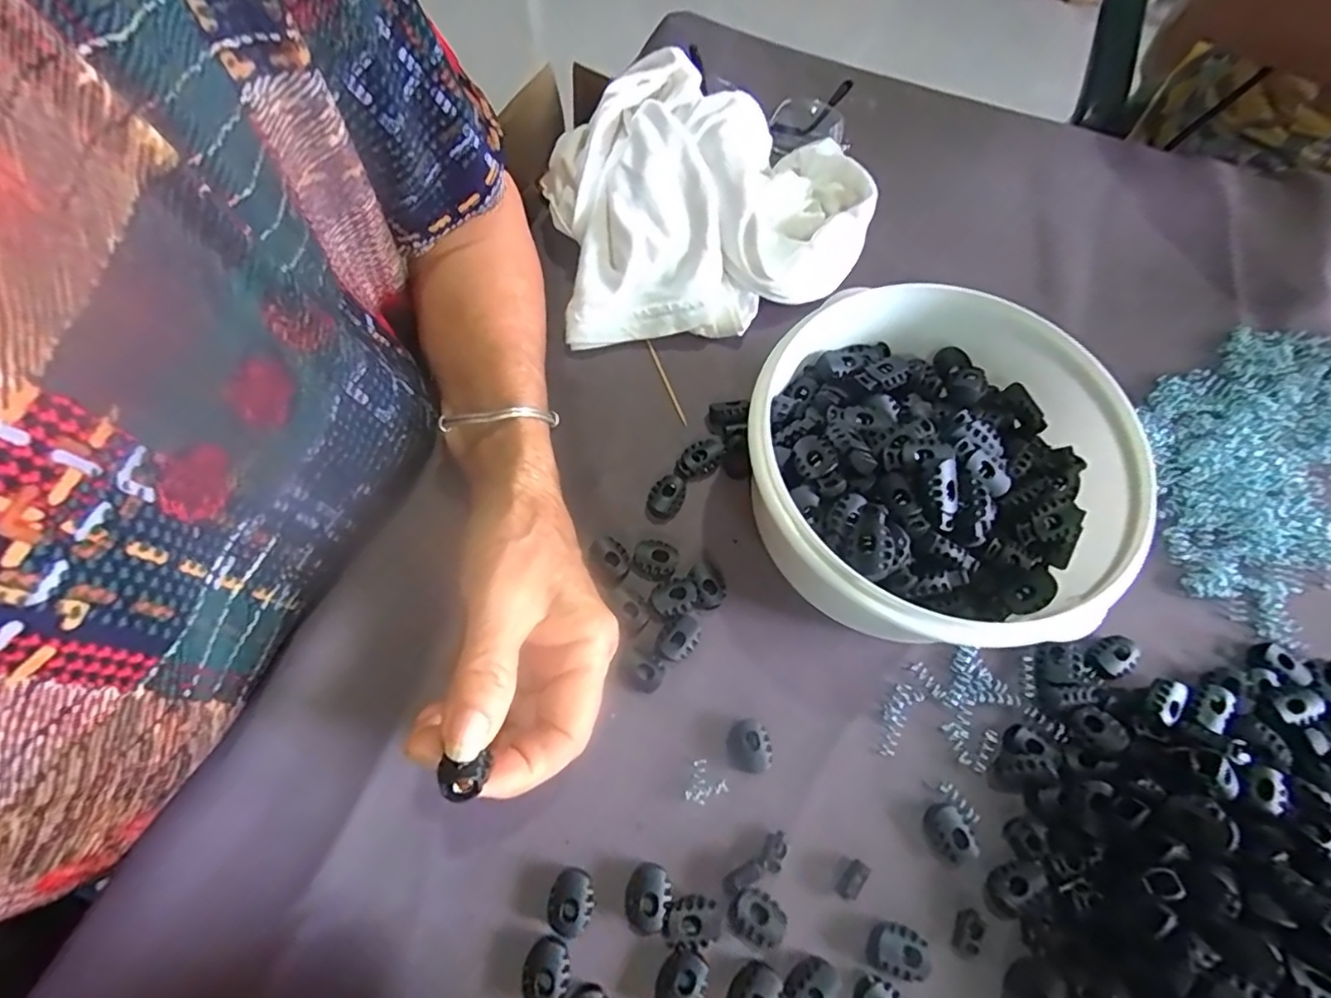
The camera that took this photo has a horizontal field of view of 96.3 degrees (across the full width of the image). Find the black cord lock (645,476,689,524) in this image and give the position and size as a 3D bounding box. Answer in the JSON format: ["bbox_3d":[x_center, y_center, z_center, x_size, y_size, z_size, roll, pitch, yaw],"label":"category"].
[{"bbox_3d":[0.000,0.000,0.308,0.016,0.008,0.025,29,69,11],"label":"black cord lock"}]

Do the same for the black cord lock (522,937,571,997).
[{"bbox_3d":[-0.045,0.182,0.228,0.017,0.007,0.021,6,67,1],"label":"black cord lock"}]

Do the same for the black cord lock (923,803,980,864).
[{"bbox_3d":[0.120,0.142,0.253,0.016,0.008,0.022,-31,71,-14],"label":"black cord lock"}]

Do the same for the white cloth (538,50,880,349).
[{"bbox_3d":[0.027,-0.174,0.350,0.188,0.072,0.141,-11,67,-6],"label":"white cloth"}]

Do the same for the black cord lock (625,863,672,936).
[{"bbox_3d":[-0.008,0.161,0.240,0.016,0.008,0.024,17,67,6],"label":"black cord lock"}]

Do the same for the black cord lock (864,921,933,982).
[{"bbox_3d":[0.093,0.179,0.236,0.024,0.006,0.017,13,67,4],"label":"black cord lock"}]

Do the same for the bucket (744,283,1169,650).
[{"bbox_3d":[0.118,-0.010,0.277,0.162,0.076,0.156,0,67,-1],"label":"bucket"}]

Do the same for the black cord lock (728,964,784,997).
[{"bbox_3d":[0.034,0.191,0.228,0.017,0.009,0.021,34,70,13],"label":"black cord lock"}]

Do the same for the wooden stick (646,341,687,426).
[{"bbox_3d":[0.001,-0.067,0.342,0.004,0.004,0.059,-20,68,-9],"label":"wooden stick"}]

